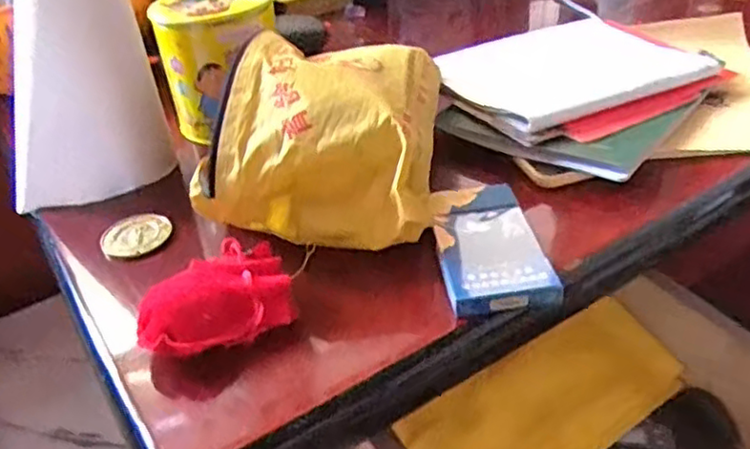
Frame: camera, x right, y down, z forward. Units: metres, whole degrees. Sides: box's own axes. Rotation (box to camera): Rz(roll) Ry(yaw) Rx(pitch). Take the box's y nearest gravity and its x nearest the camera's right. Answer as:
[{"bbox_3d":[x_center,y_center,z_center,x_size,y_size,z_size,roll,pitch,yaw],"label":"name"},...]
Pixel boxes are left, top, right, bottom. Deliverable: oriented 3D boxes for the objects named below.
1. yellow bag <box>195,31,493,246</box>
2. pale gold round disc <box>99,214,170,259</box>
[{"bbox_3d":[-0.021,-0.060,0.409,0.138,0.086,0.137,0,36,7],"label":"yellow bag"},{"bbox_3d":[-0.152,0.007,0.426,0.043,0.007,0.035,-18,38,-17],"label":"pale gold round disc"}]

